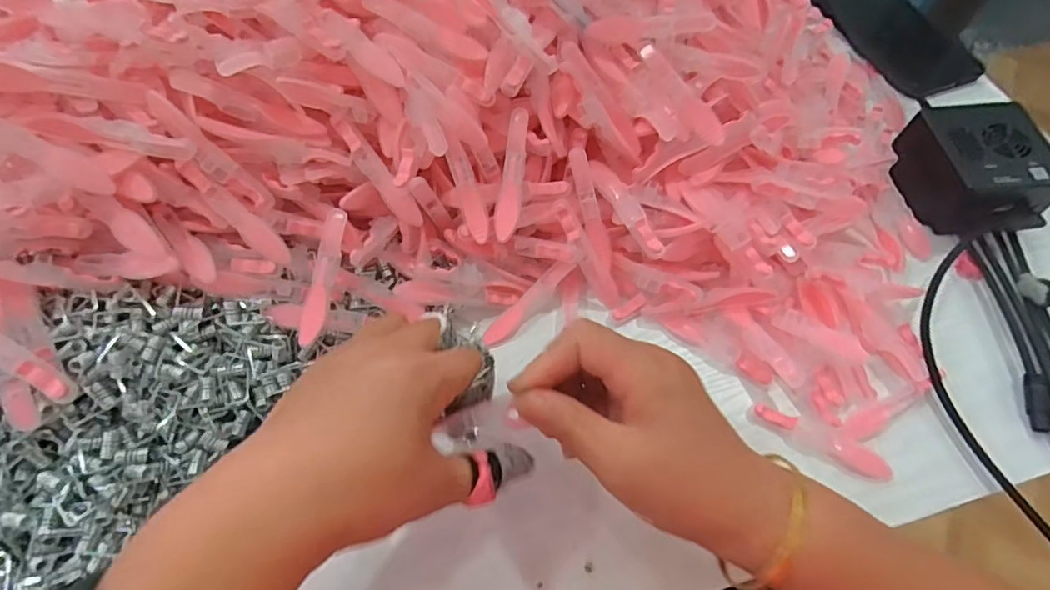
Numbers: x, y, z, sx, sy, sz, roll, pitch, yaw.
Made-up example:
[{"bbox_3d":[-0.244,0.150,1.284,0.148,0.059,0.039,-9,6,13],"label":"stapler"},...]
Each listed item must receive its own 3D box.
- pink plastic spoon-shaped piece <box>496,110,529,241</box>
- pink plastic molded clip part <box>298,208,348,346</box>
[{"bbox_3d":[-0.007,-0.072,0.326,0.013,0.005,0.078,7,90,4],"label":"pink plastic spoon-shaped piece"},{"bbox_3d":[-0.116,-0.011,0.313,0.012,0.008,0.078,11,82,6],"label":"pink plastic molded clip part"}]

